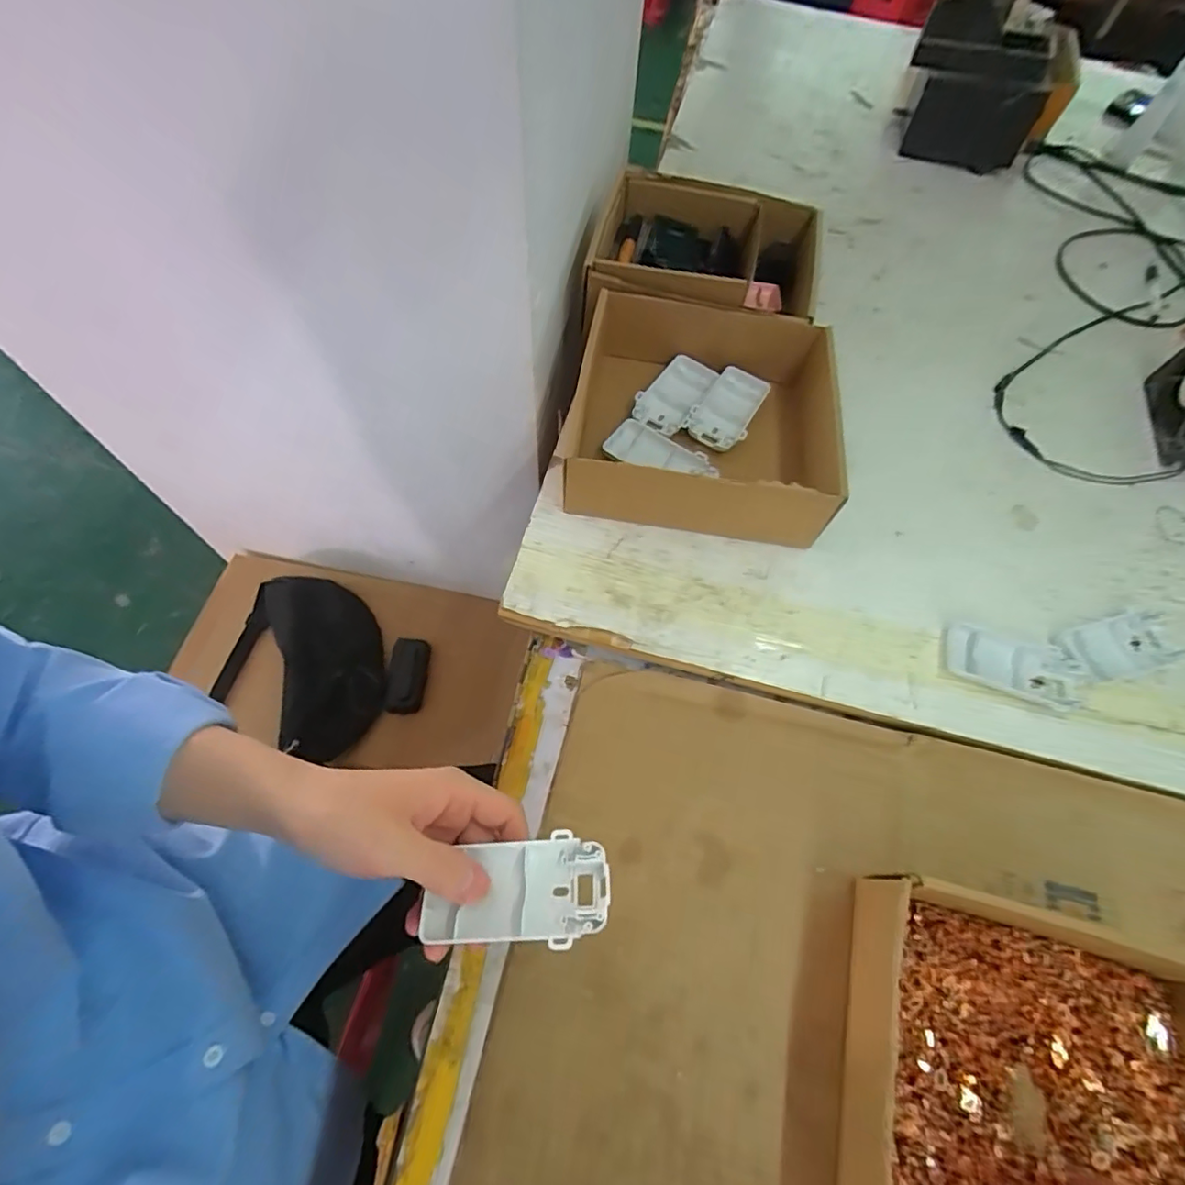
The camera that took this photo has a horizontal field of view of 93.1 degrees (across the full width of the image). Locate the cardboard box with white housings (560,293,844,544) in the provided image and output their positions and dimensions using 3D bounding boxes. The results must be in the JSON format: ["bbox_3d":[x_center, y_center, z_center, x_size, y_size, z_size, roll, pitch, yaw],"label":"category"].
[{"bbox_3d":[0.092,-0.148,0.480,0.204,0.072,0.197,8,63,2],"label":"cardboard box with white housings"}]

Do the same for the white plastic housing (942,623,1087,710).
[{"bbox_3d":[0.316,0.056,0.423,0.097,0.008,0.044,17,64,6],"label":"white plastic housing"}]

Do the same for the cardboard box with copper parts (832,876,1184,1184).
[{"bbox_3d":[0.227,0.275,0.273,0.191,0.061,0.210,18,64,6],"label":"cardboard box with copper parts"}]

